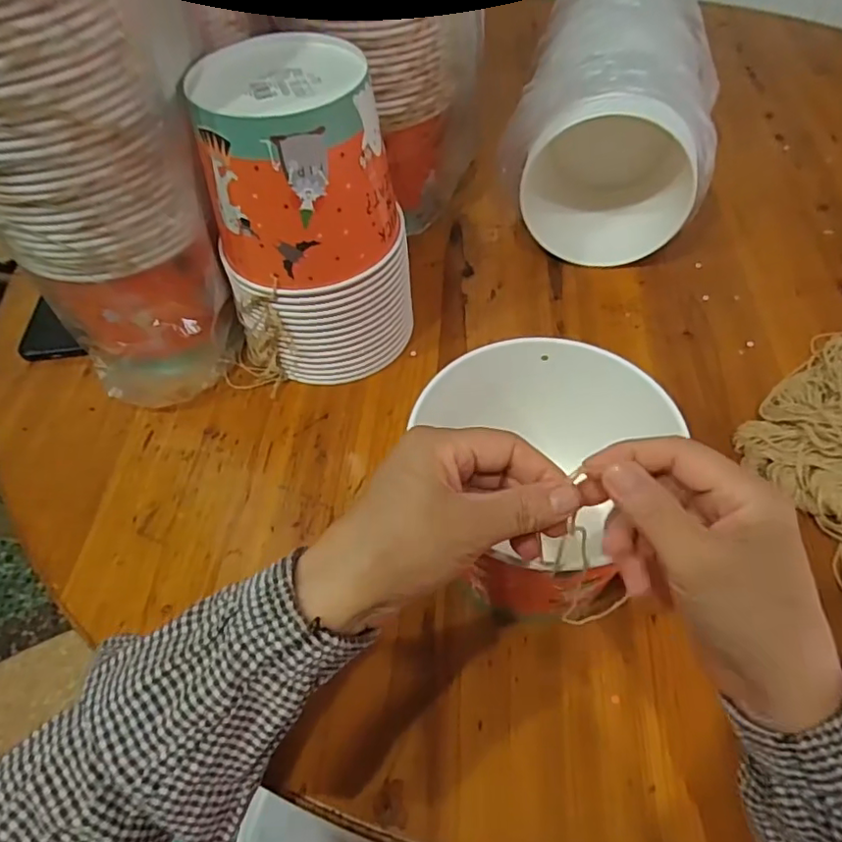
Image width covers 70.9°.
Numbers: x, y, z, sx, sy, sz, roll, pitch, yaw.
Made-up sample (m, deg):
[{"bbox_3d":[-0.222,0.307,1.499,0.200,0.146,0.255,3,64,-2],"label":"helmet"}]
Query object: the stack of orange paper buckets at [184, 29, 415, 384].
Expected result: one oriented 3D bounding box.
[{"bbox_3d":[-0.092,-0.166,0.513,0.149,0.245,0.137,-13,53,-5],"label":"stack of orange paper buckets"}]

